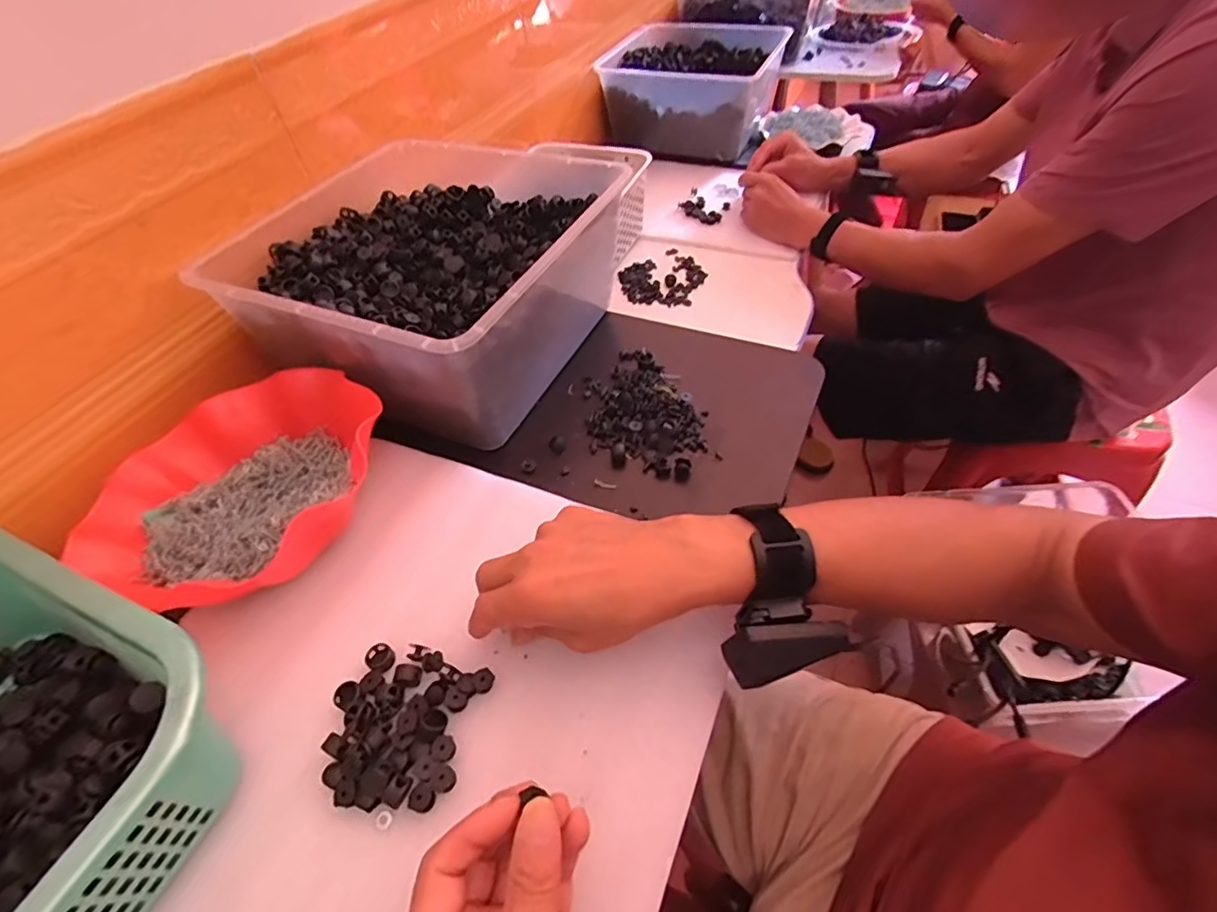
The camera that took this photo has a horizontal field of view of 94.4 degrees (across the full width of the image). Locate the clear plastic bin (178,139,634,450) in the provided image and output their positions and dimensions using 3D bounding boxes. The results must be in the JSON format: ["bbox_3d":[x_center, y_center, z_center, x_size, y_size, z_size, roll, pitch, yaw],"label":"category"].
[{"bbox_3d":[-0.165,-0.171,0.545,0.308,0.121,0.302,13,51,20],"label":"clear plastic bin"}]

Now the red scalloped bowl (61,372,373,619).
[{"bbox_3d":[-0.286,0.017,0.437,0.226,0.062,0.202,-5,50,1],"label":"red scalloped bowl"}]

